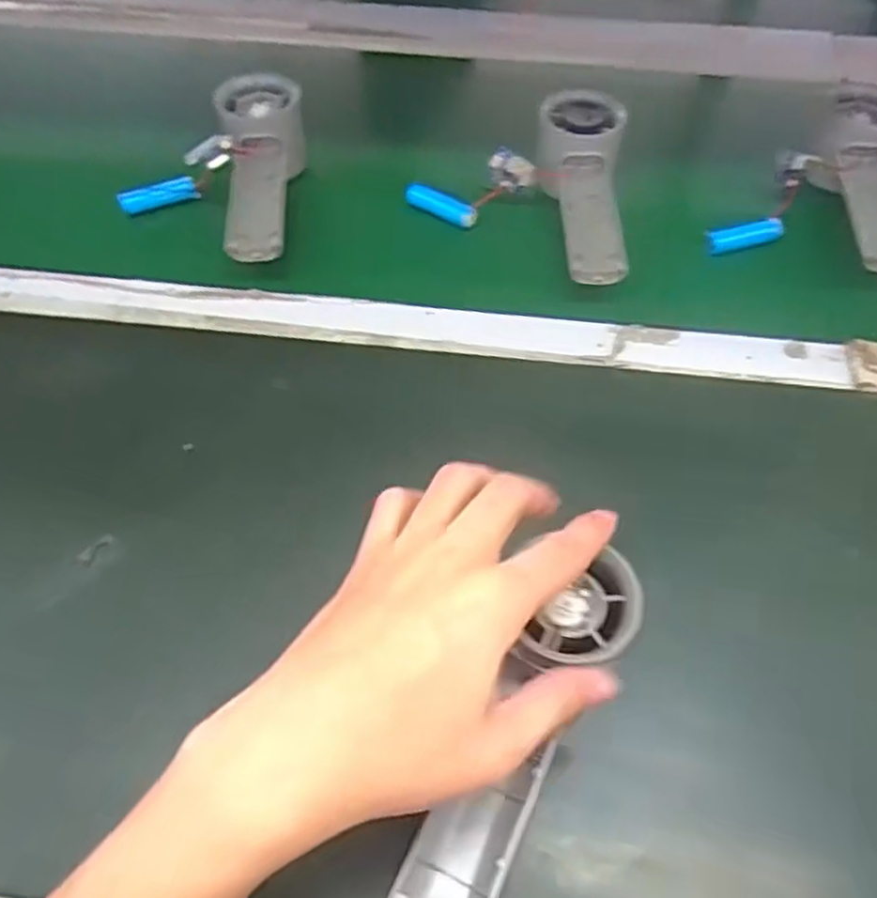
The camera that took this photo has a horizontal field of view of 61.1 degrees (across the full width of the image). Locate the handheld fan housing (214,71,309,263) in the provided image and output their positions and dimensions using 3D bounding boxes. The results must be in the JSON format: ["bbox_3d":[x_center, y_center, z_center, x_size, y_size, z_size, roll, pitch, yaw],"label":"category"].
[{"bbox_3d":[-0.123,-0.200,0.530,0.058,0.054,0.165,-8,56,-5],"label":"handheld fan housing"}]

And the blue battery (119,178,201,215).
[{"bbox_3d":[-0.205,-0.185,0.544,0.055,0.016,0.017,-30,61,-18],"label":"blue battery"}]

